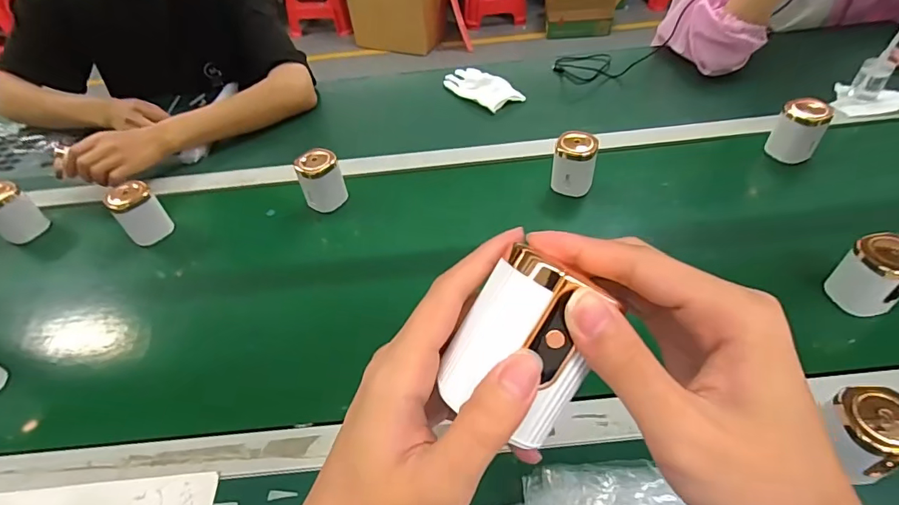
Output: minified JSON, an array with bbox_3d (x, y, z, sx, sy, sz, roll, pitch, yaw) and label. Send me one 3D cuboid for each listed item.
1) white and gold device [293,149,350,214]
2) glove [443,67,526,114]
[{"bbox_3d":[-0.187,-0.105,0.690,0.058,0.077,0.048,-27,50,-19],"label":"white and gold device"},{"bbox_3d":[0.056,-0.315,0.896,0.080,0.018,0.165,-31,52,-22],"label":"glove"}]

